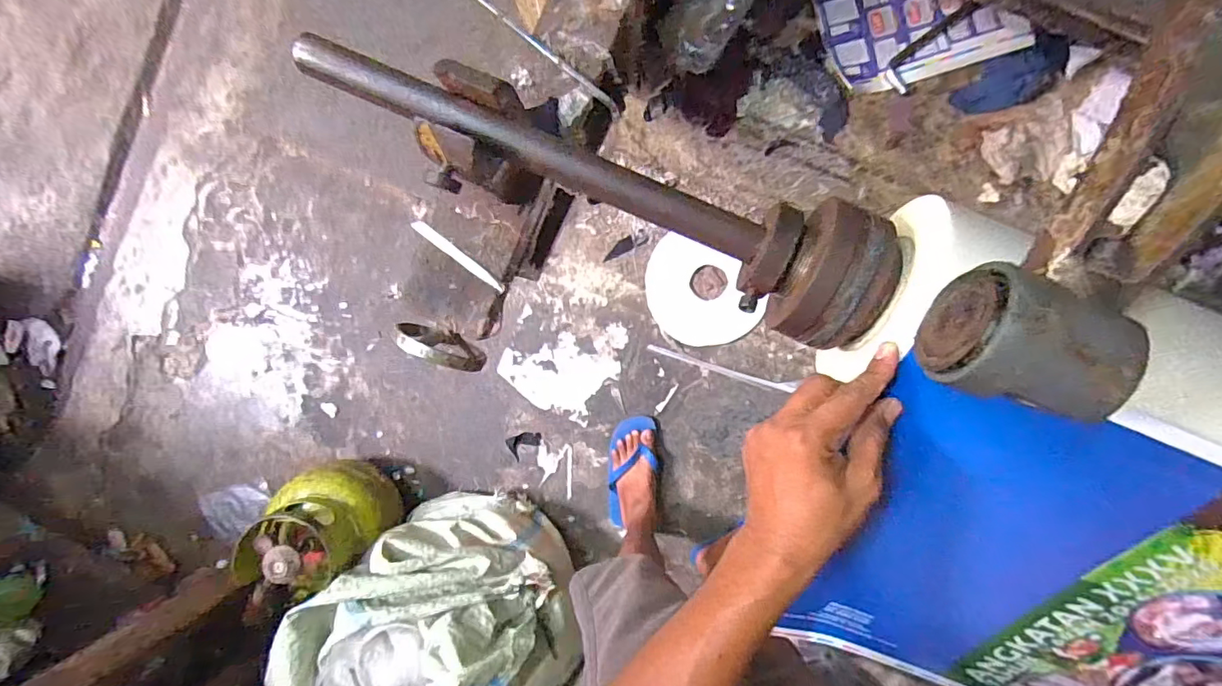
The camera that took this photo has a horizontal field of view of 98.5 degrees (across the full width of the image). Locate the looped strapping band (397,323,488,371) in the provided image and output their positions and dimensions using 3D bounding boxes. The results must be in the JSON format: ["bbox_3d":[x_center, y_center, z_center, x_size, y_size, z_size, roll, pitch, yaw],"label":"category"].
[{"bbox_3d":[-0.178,0.003,0.546,0.090,0.068,0.032,17,94,1],"label":"looped strapping band"}]

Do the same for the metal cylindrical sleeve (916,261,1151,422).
[{"bbox_3d":[0.227,0.000,0.286,0.082,0.058,0.070,19,94,1],"label":"metal cylindrical sleeve"}]

